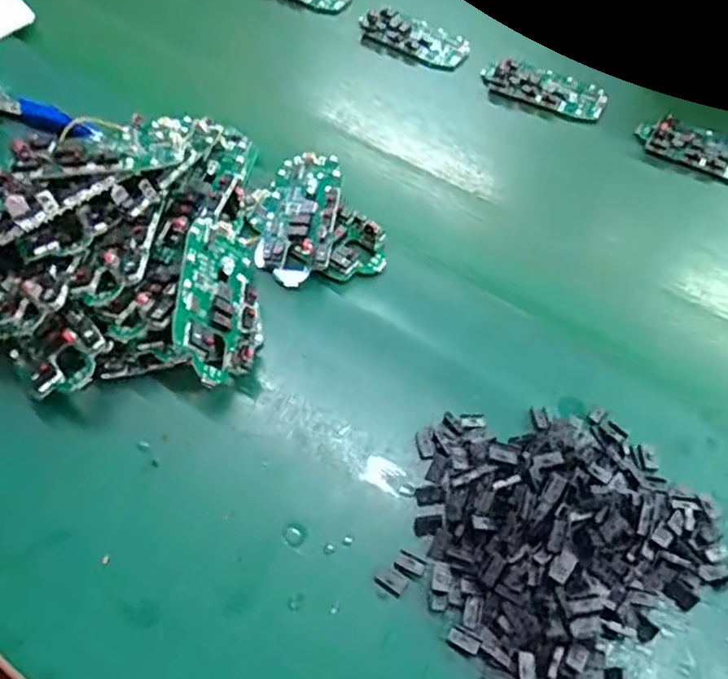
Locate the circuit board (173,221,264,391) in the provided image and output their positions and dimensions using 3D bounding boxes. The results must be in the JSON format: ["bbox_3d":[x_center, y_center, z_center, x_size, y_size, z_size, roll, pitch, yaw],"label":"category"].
[{"bbox_3d":[-0.081,-0.022,0.357,0.052,0.020,0.099,22,51,-39],"label":"circuit board"}]

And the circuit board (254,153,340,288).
[{"bbox_3d":[-0.040,-0.077,0.407,0.044,0.024,0.096,6,56,1],"label":"circuit board"}]

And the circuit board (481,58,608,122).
[{"bbox_3d":[0.143,-0.201,0.515,0.097,0.014,0.041,20,57,10],"label":"circuit board"}]

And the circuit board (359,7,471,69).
[{"bbox_3d":[0.044,-0.257,0.548,0.093,0.013,0.040,27,59,14],"label":"circuit board"}]

